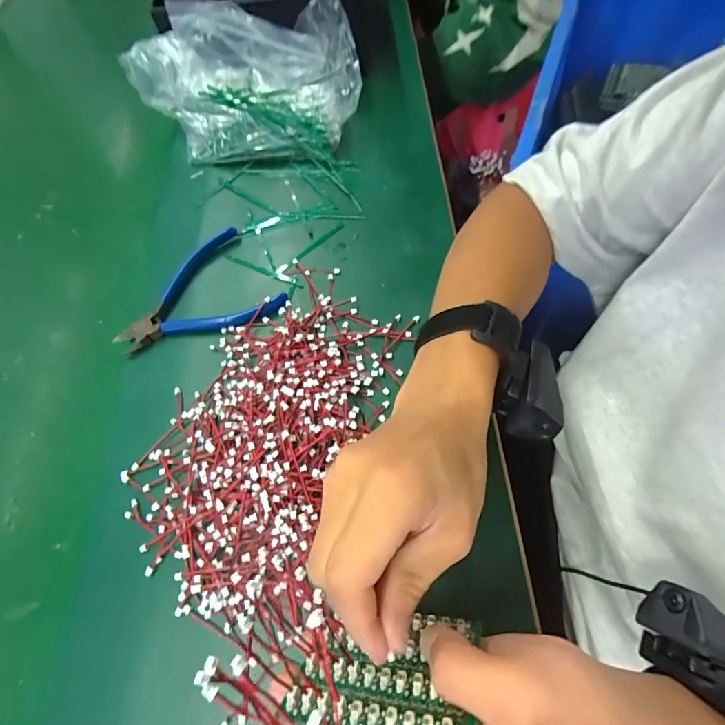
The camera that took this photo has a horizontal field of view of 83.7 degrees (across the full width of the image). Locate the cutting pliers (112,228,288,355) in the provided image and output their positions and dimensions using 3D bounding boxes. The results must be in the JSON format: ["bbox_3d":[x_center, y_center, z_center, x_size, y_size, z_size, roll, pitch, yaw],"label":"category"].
[{"bbox_3d":[-0.151,-0.055,0.360,0.136,0.013,0.109,-34,66,-13],"label":"cutting pliers"}]

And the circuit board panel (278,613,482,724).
[{"bbox_3d":[0.008,0.142,0.182,0.078,0.080,0.007,-5,98,18],"label":"circuit board panel"}]

